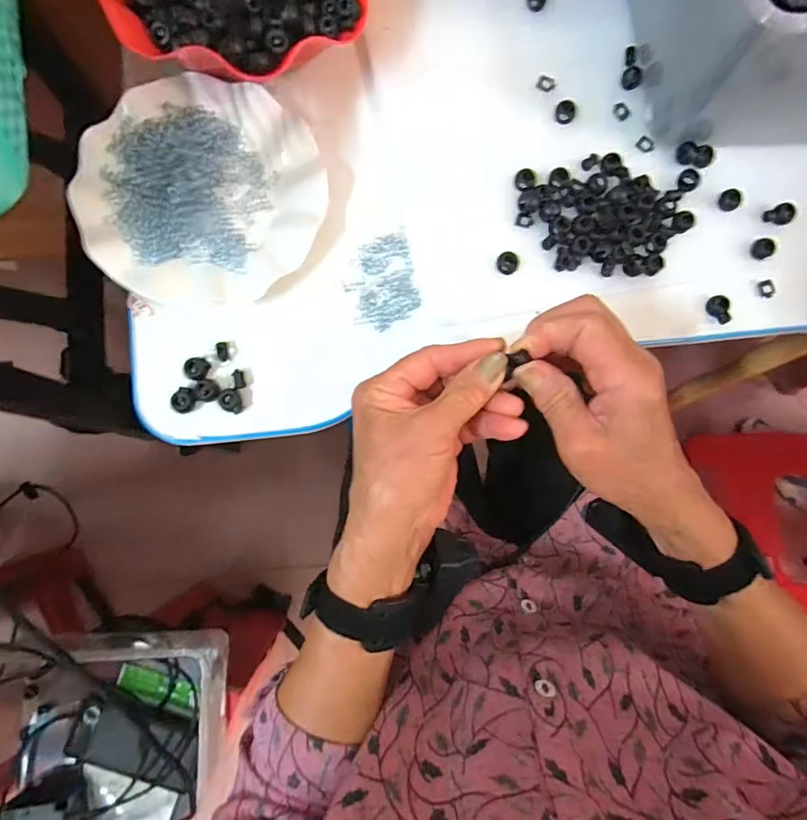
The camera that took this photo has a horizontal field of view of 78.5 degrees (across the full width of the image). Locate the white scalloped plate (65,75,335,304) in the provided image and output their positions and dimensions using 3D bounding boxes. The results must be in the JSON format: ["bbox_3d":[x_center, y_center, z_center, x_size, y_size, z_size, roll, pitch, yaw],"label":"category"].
[{"bbox_3d":[-0.153,-0.168,0.381,0.177,0.024,0.174,1,83,-4],"label":"white scalloped plate"}]

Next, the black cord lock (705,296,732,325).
[{"bbox_3d":[0.260,-0.083,0.406,0.013,0.010,0.024,-14,84,-6],"label":"black cord lock"}]

